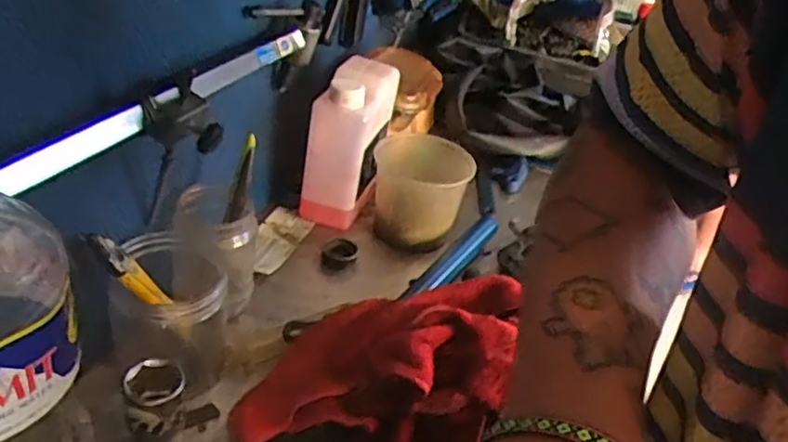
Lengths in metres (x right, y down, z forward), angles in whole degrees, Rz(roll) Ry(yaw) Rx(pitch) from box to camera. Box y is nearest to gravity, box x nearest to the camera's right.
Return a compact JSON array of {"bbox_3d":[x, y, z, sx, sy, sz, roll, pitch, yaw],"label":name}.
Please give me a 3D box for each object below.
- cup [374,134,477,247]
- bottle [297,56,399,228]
[{"bbox_3d":[0.032,-0.038,0.764,0.109,0.097,0.117,5,35,-4],"label":"cup"},{"bbox_3d":[-0.050,-0.091,0.752,0.069,0.178,0.116,16,35,11],"label":"bottle"}]

